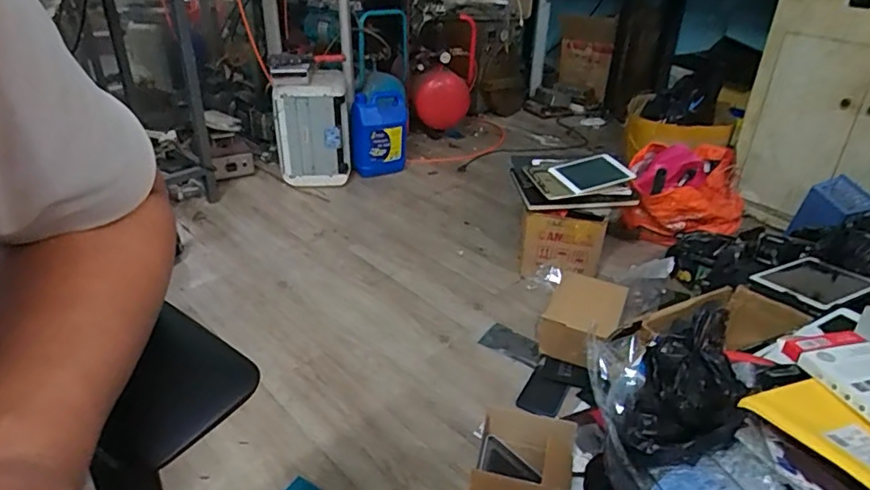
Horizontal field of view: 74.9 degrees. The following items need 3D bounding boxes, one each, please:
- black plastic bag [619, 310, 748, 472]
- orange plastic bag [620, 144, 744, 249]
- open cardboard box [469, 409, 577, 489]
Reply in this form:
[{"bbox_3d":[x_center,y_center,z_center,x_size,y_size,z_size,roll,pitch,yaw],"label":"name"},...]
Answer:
[{"bbox_3d":[0.275,0.161,0.616,0.107,0.123,0.178,19,35,26],"label":"black plastic bag"},{"bbox_3d":[0.697,-0.151,1.660,0.343,0.251,0.248,-1,31,-4],"label":"orange plastic bag"},{"bbox_3d":[0.142,0.380,0.925,0.151,0.148,0.184,11,32,16],"label":"open cardboard box"}]

